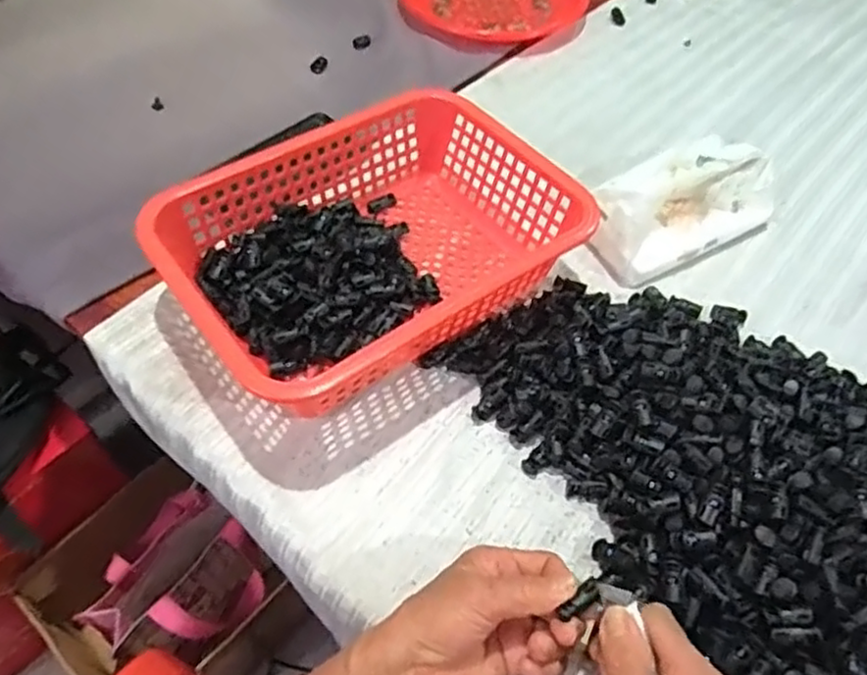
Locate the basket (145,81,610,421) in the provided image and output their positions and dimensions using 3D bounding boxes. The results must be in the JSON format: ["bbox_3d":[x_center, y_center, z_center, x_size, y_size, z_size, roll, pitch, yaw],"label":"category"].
[{"bbox_3d":[-0.046,-0.069,0.538,0.293,0.081,0.208,-30,61,-21],"label":"basket"}]

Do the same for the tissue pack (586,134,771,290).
[{"bbox_3d":[0.219,-0.118,0.594,0.175,0.067,0.094,-32,61,-23],"label":"tissue pack"}]

